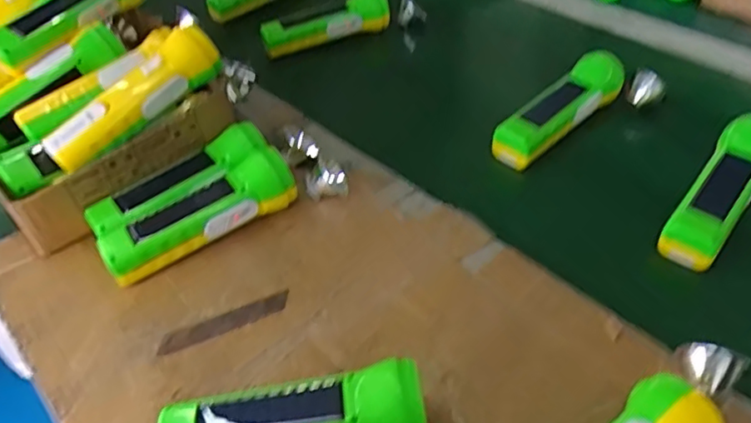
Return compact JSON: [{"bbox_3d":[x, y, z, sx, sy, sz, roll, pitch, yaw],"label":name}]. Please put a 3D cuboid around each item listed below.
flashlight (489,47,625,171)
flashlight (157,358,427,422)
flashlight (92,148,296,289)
[{"bbox_3d":[0.193,-0.106,0.613,0.181,0.046,0.046,-34,51,-27],"label":"flashlight"},{"bbox_3d":[-0.051,0.130,0.368,0.159,0.047,0.041,-6,44,-2],"label":"flashlight"},{"bbox_3d":[-0.150,0.002,0.513,0.165,0.051,0.043,-25,48,-21],"label":"flashlight"}]

